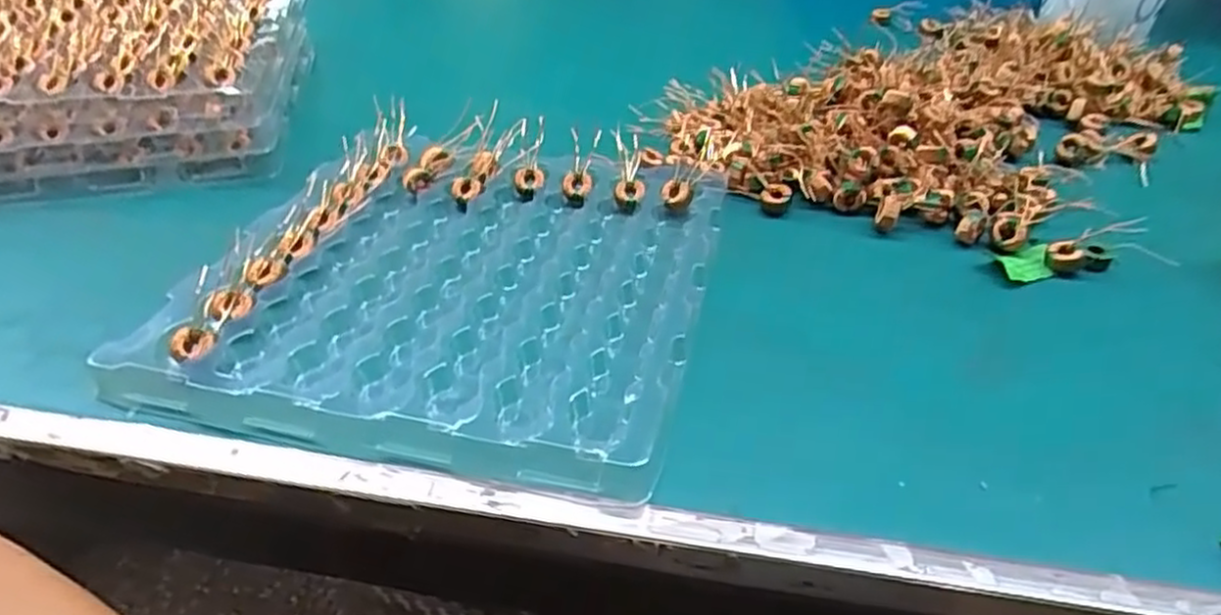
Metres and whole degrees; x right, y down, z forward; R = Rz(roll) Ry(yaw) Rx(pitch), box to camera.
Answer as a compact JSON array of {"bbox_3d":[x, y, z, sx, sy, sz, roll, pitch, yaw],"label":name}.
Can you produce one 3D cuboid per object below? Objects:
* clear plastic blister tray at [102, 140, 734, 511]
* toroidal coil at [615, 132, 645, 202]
[{"bbox_3d":[-0.088,-0.025,0.452,0.282,0.017,0.281,9,42,10],"label":"clear plastic blister tray"},{"bbox_3d":[0.013,-0.099,0.546,0.019,0.018,0.059,-2,57,-3],"label":"toroidal coil"}]

